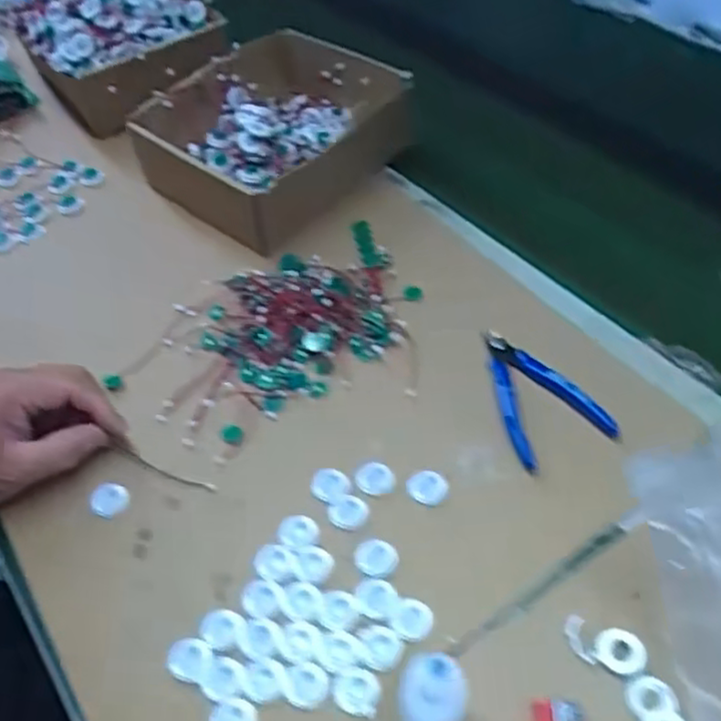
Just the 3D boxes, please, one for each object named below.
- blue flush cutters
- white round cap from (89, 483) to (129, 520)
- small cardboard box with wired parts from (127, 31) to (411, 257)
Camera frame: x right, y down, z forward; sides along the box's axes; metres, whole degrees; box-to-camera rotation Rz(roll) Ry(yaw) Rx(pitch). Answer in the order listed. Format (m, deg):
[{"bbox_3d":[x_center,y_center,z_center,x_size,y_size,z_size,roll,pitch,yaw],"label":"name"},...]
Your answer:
[{"bbox_3d":[0.121,0.020,0.497,0.062,0.017,0.114,-18,51,-9],"label":"blue flush cutters"},{"bbox_3d":[-0.168,0.094,0.474,0.024,0.012,0.022,-3,51,3],"label":"white round cap"},{"bbox_3d":[-0.085,-0.219,0.672,0.203,0.071,0.209,30,60,26],"label":"small cardboard box with wired parts"}]

